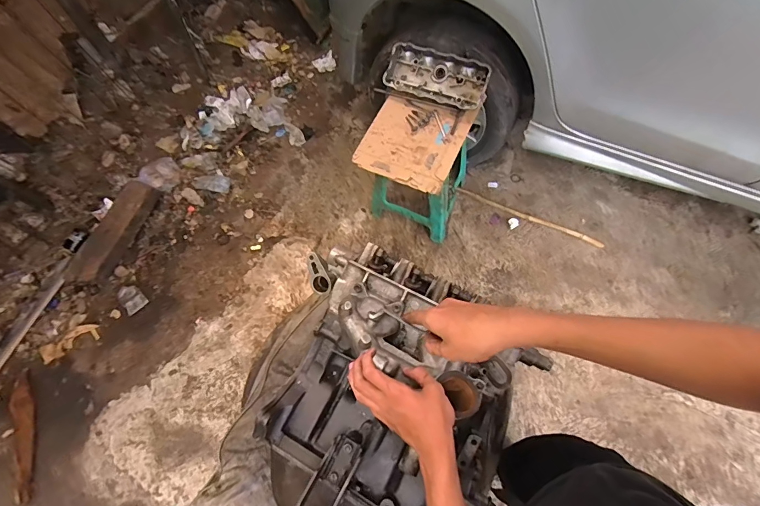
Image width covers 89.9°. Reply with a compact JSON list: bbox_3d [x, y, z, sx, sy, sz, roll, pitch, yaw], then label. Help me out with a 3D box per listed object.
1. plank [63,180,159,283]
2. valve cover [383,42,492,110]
[{"bbox_3d":[-1.032,-0.076,1.475,0.125,0.051,0.445,30,78,-16],"label":"plank"},{"bbox_3d":[0.178,-0.562,1.215,0.322,0.059,0.150,25,109,13],"label":"valve cover"}]

